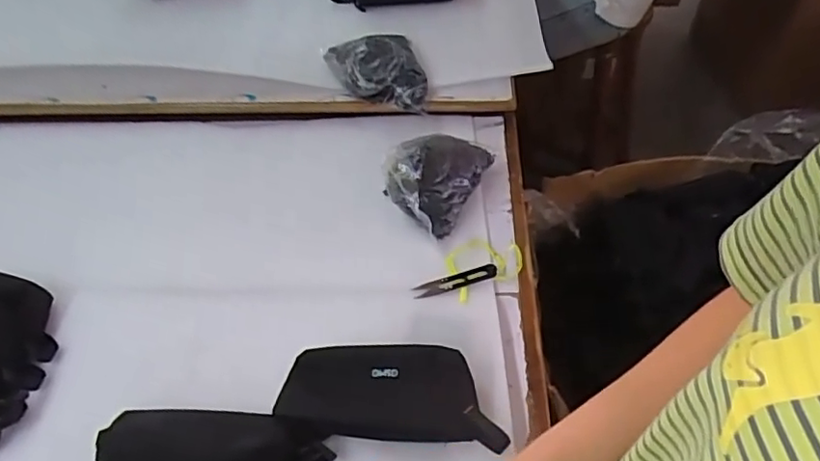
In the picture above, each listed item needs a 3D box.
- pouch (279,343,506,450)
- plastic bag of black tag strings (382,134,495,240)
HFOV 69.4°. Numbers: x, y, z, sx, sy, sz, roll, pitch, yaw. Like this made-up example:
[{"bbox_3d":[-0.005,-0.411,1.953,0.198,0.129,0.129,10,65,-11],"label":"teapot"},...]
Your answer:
[{"bbox_3d":[-0.019,0.162,0.587,0.209,0.048,0.086,2,49,5],"label":"pouch"},{"bbox_3d":[0.036,-0.077,0.787,0.104,0.077,0.156,22,53,21],"label":"plastic bag of black tag strings"}]

